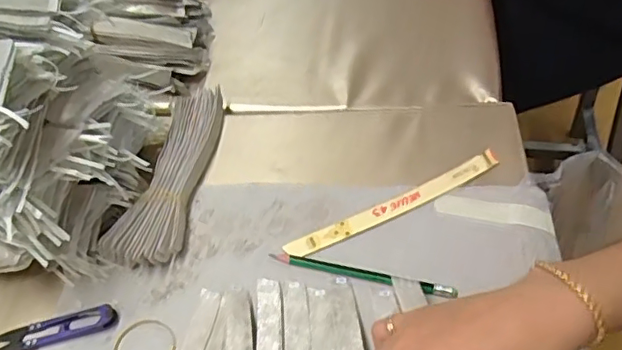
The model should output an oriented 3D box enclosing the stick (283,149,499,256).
[{"bbox_3d":[0.074,0.025,0.492,0.203,0.004,0.021,-24,52,-11],"label":"stick"}]

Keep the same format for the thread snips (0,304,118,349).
[{"bbox_3d":[-0.202,0.122,0.446,0.100,0.017,0.021,-10,50,-6],"label":"thread snips"}]

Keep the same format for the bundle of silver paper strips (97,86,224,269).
[{"bbox_3d":[-0.128,-0.008,0.531,0.065,0.022,0.203,7,51,9],"label":"bundle of silver paper strips"}]

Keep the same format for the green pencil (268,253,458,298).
[{"bbox_3d":[0.038,0.076,0.450,0.147,0.009,0.009,12,51,12],"label":"green pencil"}]

